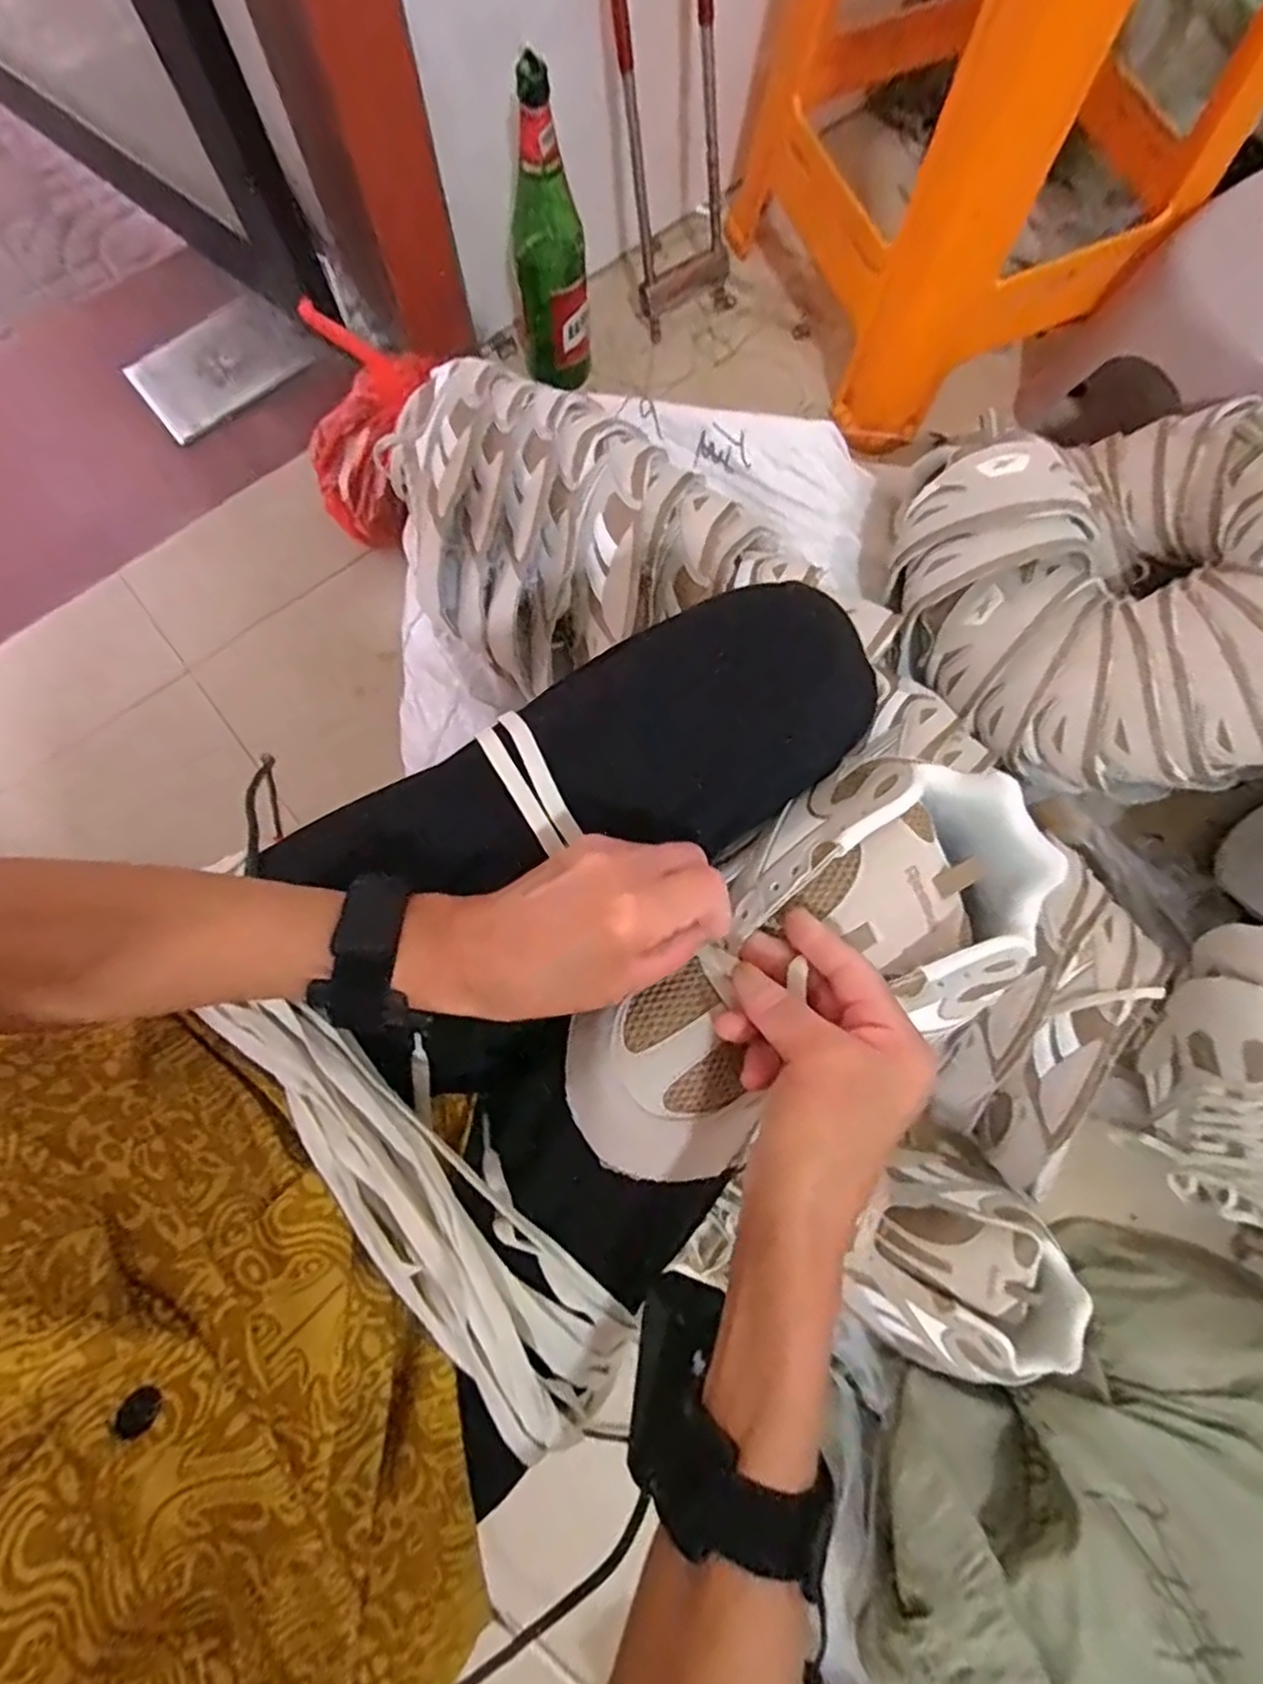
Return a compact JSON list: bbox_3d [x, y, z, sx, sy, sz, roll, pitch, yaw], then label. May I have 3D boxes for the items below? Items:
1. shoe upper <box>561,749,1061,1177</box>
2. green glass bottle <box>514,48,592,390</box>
[{"bbox_3d":[0.083,0.052,0.322,0.252,0.059,0.122,-35,81,-8],"label":"shoe upper"},{"bbox_3d":[-0.080,-0.575,0.703,0.070,0.270,0.074,-5,78,-2],"label":"green glass bottle"}]

